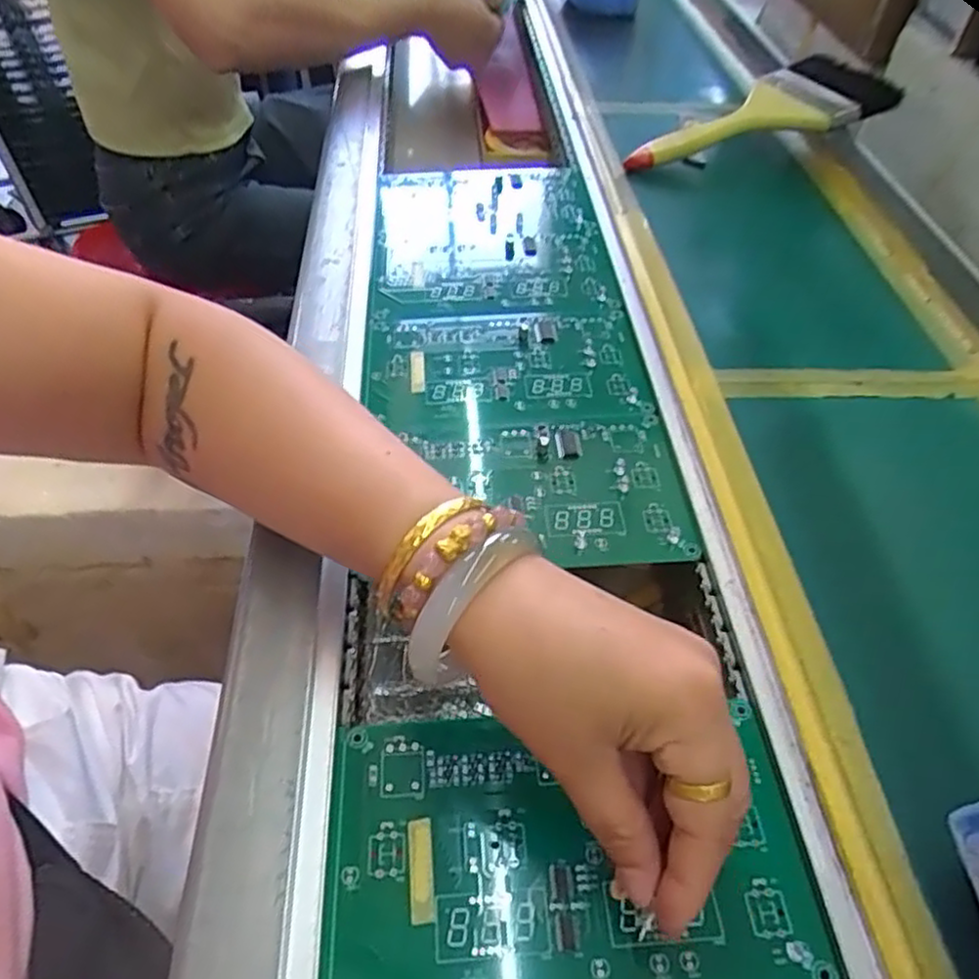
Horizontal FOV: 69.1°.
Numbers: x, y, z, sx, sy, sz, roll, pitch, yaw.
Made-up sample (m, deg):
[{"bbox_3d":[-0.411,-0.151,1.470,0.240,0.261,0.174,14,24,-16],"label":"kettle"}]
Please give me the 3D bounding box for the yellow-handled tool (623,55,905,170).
[{"bbox_3d":[0.219,-0.311,0.586,0.210,0.030,0.085,-16,50,4],"label":"yellow-handled tool"}]

